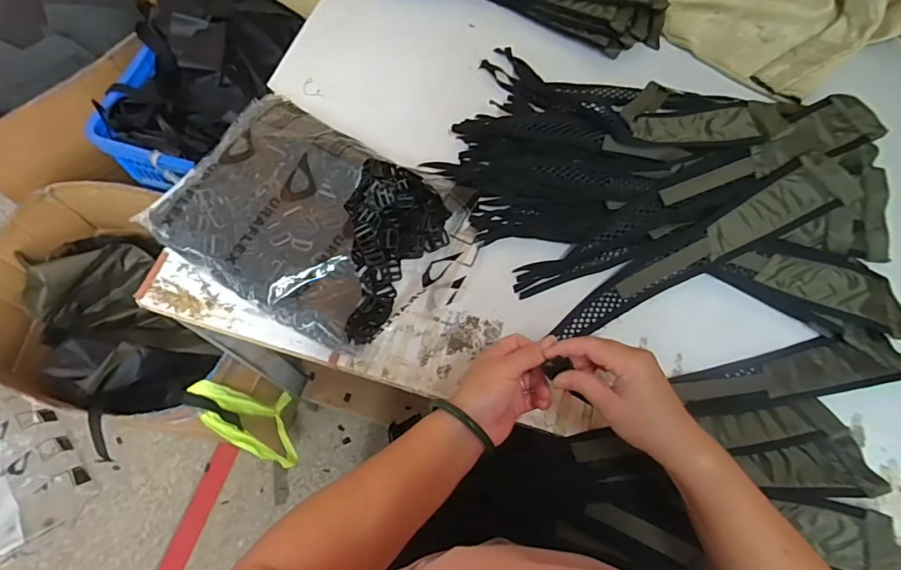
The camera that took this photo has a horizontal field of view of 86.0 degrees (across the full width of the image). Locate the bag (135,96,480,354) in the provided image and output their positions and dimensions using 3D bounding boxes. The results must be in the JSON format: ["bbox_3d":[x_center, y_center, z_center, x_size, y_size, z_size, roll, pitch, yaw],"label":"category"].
[{"bbox_3d":[-0.162,-0.088,0.628,0.366,0.064,0.272,29,69,12],"label":"bag"}]

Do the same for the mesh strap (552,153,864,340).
[{"bbox_3d":[0.313,-0.046,0.607,0.400,0.043,0.061,-29,70,2],"label":"mesh strap"}]

